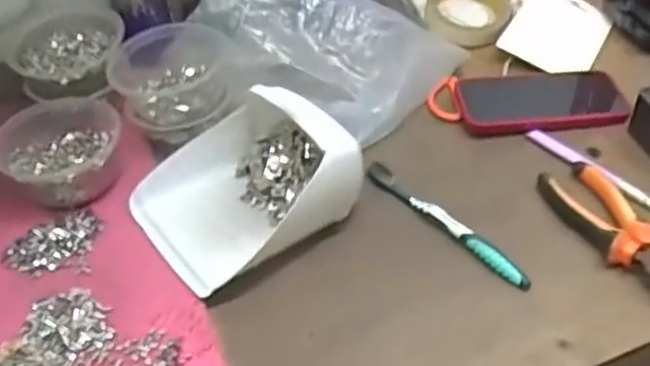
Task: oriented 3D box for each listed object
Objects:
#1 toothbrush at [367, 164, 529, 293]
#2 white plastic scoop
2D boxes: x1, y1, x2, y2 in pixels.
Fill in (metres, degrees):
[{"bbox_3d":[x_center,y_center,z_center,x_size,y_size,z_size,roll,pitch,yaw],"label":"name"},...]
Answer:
[{"bbox_3d":[0.107,0.037,0.576,0.019,0.012,0.162,-33,49,-26],"label":"toothbrush"},{"bbox_3d":[-0.072,-0.006,0.584,0.177,0.086,0.162,-35,50,-28],"label":"white plastic scoop"}]

